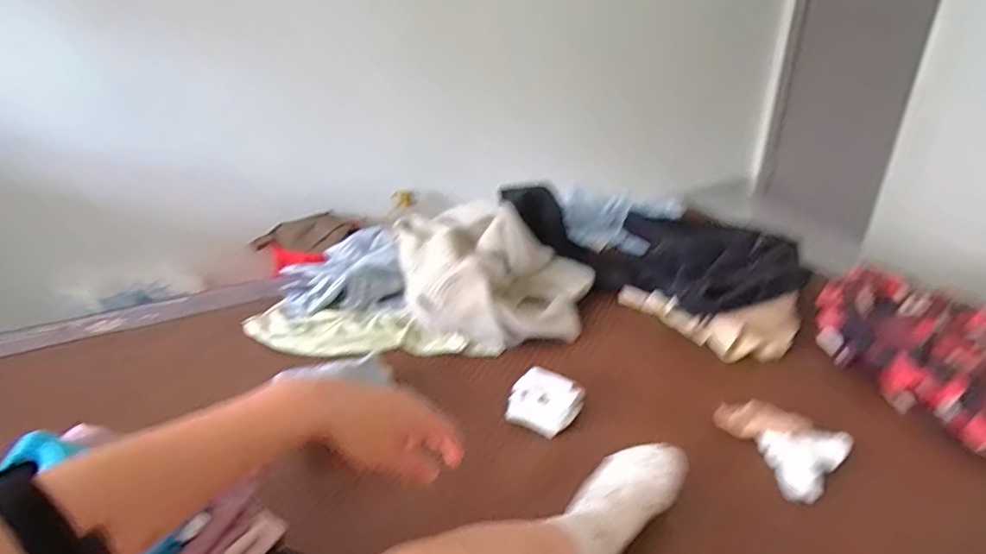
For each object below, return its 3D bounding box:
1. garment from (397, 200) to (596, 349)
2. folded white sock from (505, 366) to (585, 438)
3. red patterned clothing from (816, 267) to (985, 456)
[{"bbox_3d":[0.001,-0.005,1.015,0.338,0.162,0.199,0,30,5],"label":"garment"},{"bbox_3d":[0.075,0.180,0.825,0.100,0.030,0.090,10,53,29],"label":"folded white sock"},{"bbox_3d":[0.711,0.104,0.862,0.301,0.074,0.378,-10,31,-13],"label":"red patterned clothing"}]

